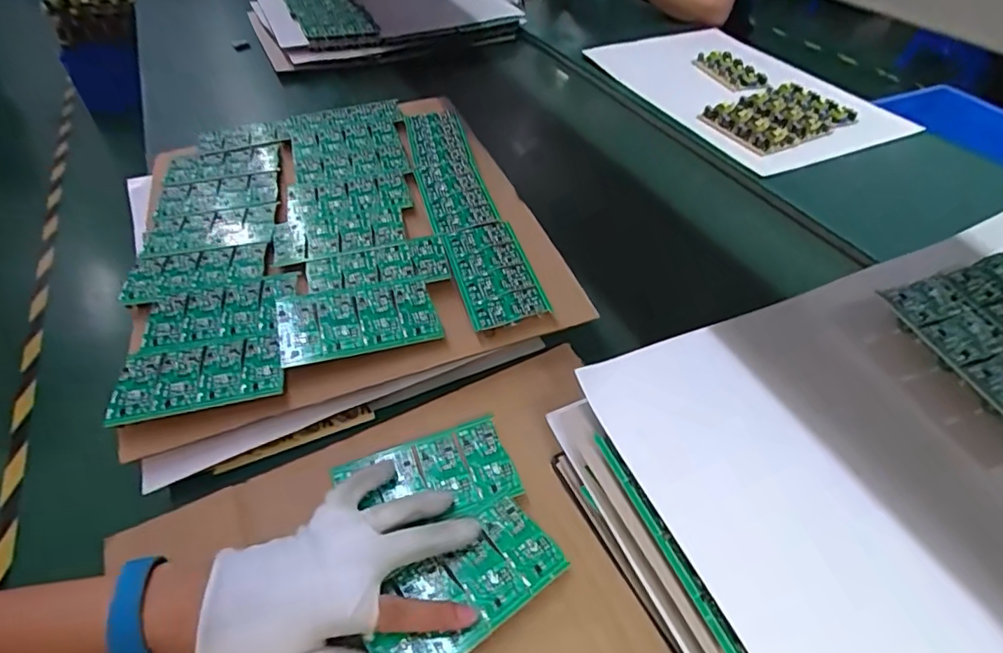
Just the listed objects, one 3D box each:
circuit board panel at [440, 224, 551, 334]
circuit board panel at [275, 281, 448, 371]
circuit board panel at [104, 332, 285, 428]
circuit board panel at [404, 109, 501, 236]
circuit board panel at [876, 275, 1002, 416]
[{"bbox_3d":[-0.009,-0.056,0.531,0.073,0.004,0.135,-14,47,-10],"label":"circuit board panel"},{"bbox_3d":[-0.127,-0.007,0.486,0.135,0.012,0.071,-9,47,-6],"label":"circuit board panel"},{"bbox_3d":[-0.251,0.038,0.461,0.134,0.007,0.073,-12,49,-6],"label":"circuit board panel"},{"bbox_3d":[-0.068,-0.196,0.669,0.072,0.011,0.271,-11,47,-8],"label":"circuit board panel"},{"bbox_3d":[0.317,0.020,0.360,0.060,0.007,0.133,-10,51,-16],"label":"circuit board panel"}]

